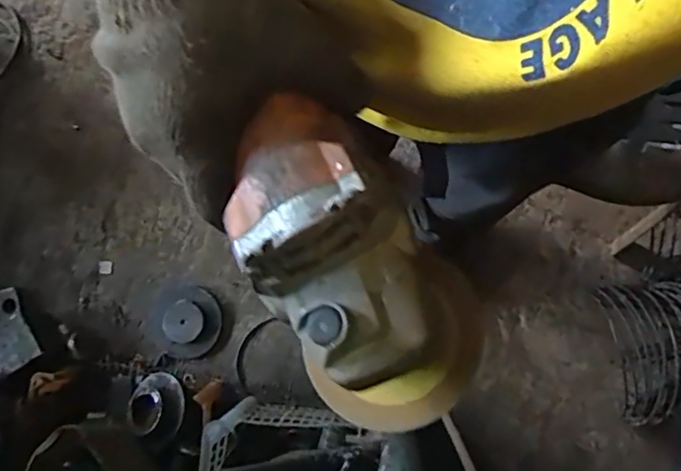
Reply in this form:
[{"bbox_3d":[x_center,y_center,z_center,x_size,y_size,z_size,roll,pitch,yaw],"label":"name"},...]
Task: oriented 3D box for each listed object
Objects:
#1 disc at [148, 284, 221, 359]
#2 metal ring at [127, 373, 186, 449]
[{"bbox_3d":[-0.318,0.173,1.179,0.143,0.045,0.141,0,82,3],"label":"disc"},{"bbox_3d":[-0.337,0.311,1.054,0.117,0.043,0.117,-5,59,8],"label":"metal ring"}]

